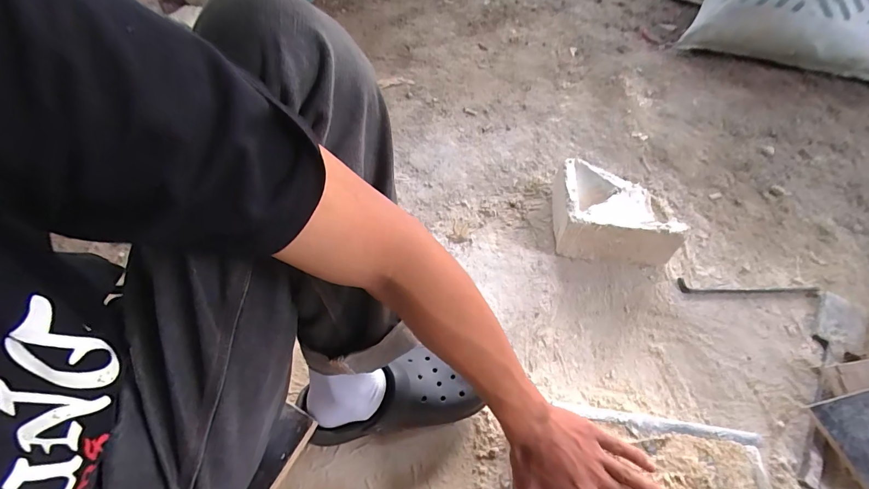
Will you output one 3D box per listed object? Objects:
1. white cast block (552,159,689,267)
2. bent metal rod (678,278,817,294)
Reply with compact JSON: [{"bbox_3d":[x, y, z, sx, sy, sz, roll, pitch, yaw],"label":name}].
[{"bbox_3d":[0.330,-0.067,0.714,0.190,0.101,0.185,4,56,8],"label":"white cast block"},{"bbox_3d":[0.546,0.072,0.663,0.227,0.010,0.027,-1,55,4],"label":"bent metal rod"}]

